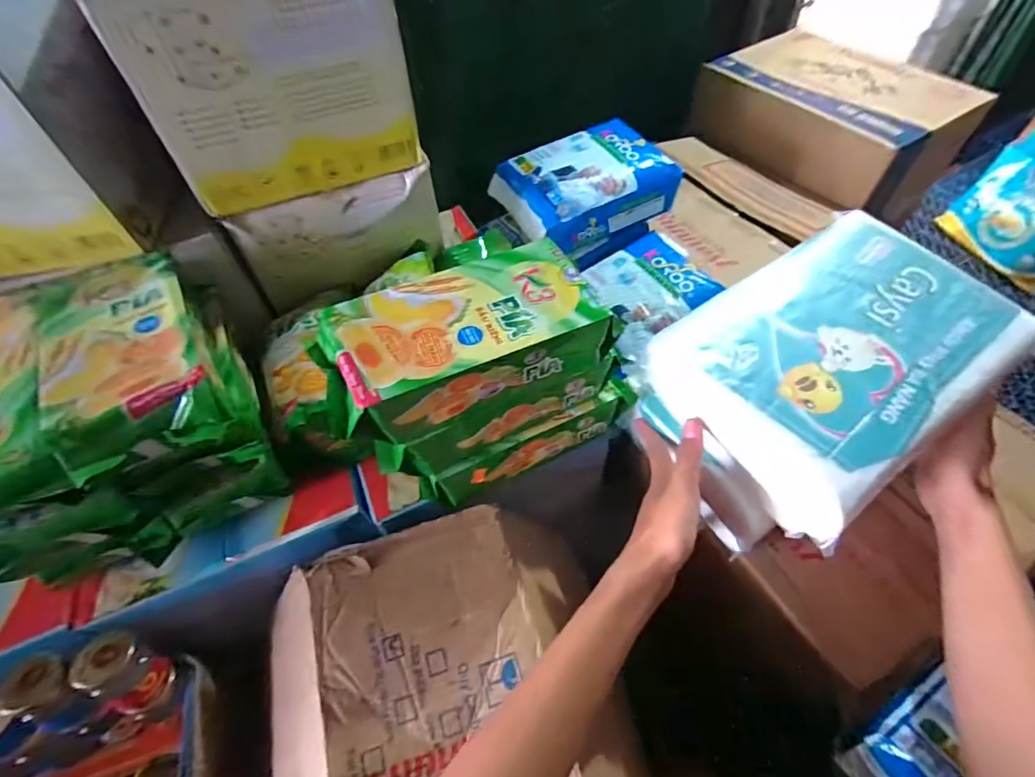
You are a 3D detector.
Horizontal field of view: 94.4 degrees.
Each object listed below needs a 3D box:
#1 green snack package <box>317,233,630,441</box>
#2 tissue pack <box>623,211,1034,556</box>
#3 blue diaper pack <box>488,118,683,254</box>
[{"bbox_3d":[-0.042,-0.040,0.407,0.219,0.075,0.110,-23,56,-12],"label":"green snack package"},{"bbox_3d":[0.293,-0.009,0.457,0.276,0.145,0.211,-25,56,-13],"label":"tissue pack"},{"bbox_3d":[0.094,-0.304,0.706,0.218,0.077,0.186,-24,56,-13],"label":"blue diaper pack"}]

